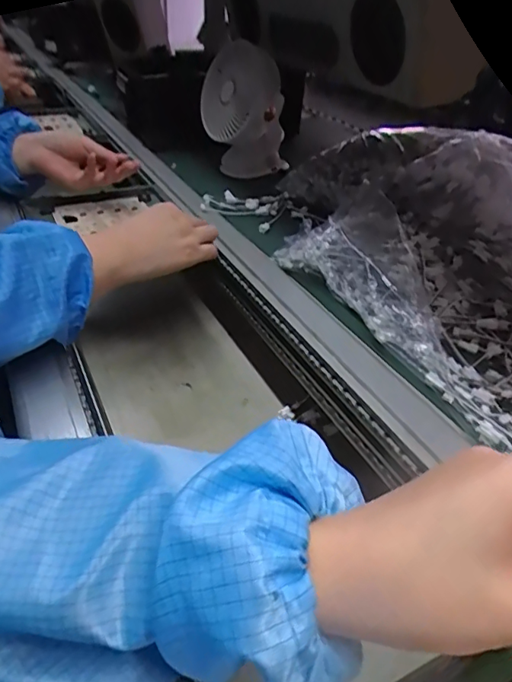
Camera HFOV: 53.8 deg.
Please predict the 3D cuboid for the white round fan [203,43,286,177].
[{"bbox_3d":[-0.020,-0.366,0.828,0.134,0.203,0.128,1,36,-2],"label":"white round fan"}]

